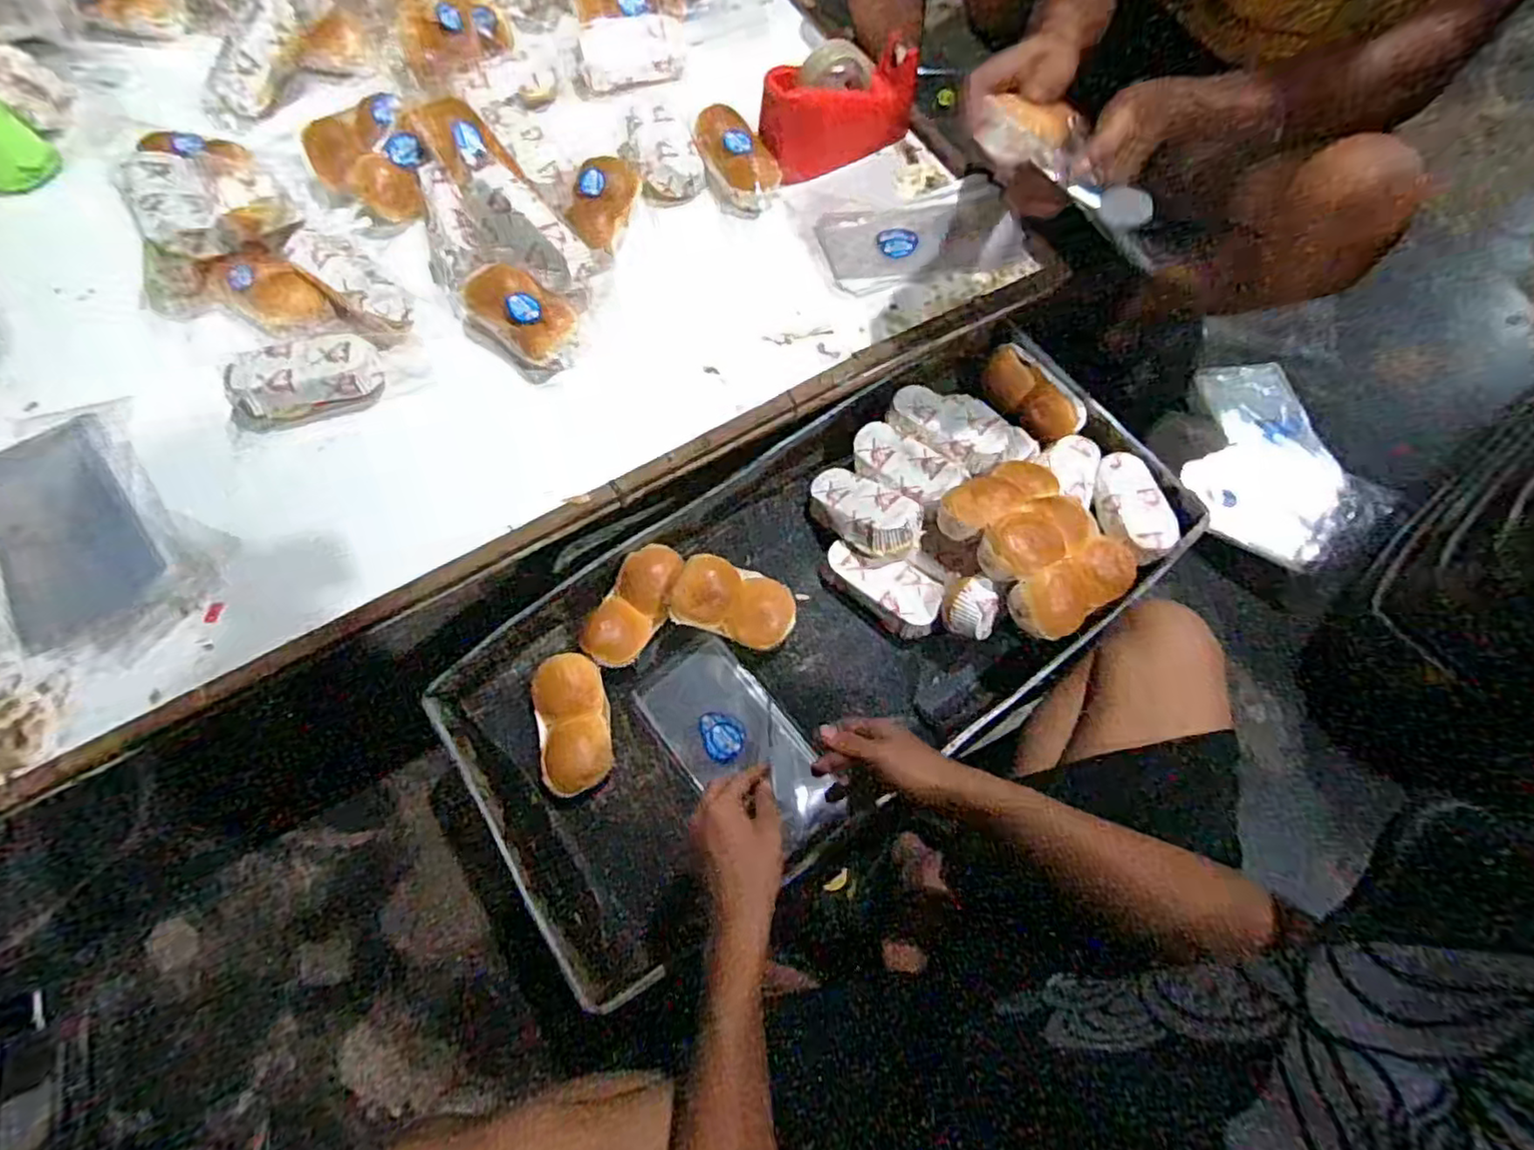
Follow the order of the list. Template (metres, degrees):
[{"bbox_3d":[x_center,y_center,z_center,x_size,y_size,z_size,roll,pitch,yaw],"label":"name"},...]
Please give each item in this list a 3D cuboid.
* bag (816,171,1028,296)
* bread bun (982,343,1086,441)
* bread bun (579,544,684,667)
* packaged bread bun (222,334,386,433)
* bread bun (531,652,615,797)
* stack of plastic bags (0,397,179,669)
[{"bbox_3d":[0.187,-0.415,0.803,0.240,0.010,0.136,-16,70,-4],"label":"bag"},{"bbox_3d":[0.339,-0.231,0.823,0.140,0.057,0.049,47,46,12],"label":"bread bun"},{"bbox_3d":[-0.148,0.033,0.730,0.065,0.041,0.139,28,73,11],"label":"bread bun"},{"bbox_3d":[-0.494,-0.205,0.694,0.159,0.051,0.069,-14,70,-4],"label":"packaged bread bun"},{"bbox_3d":[-0.206,0.155,0.692,0.075,0.042,0.143,-11,70,-3],"label":"bread bun"},{"bbox_3d":[-0.694,-0.042,0.661,0.156,0.024,0.304,-27,71,-8],"label":"stack of plastic bags"}]

